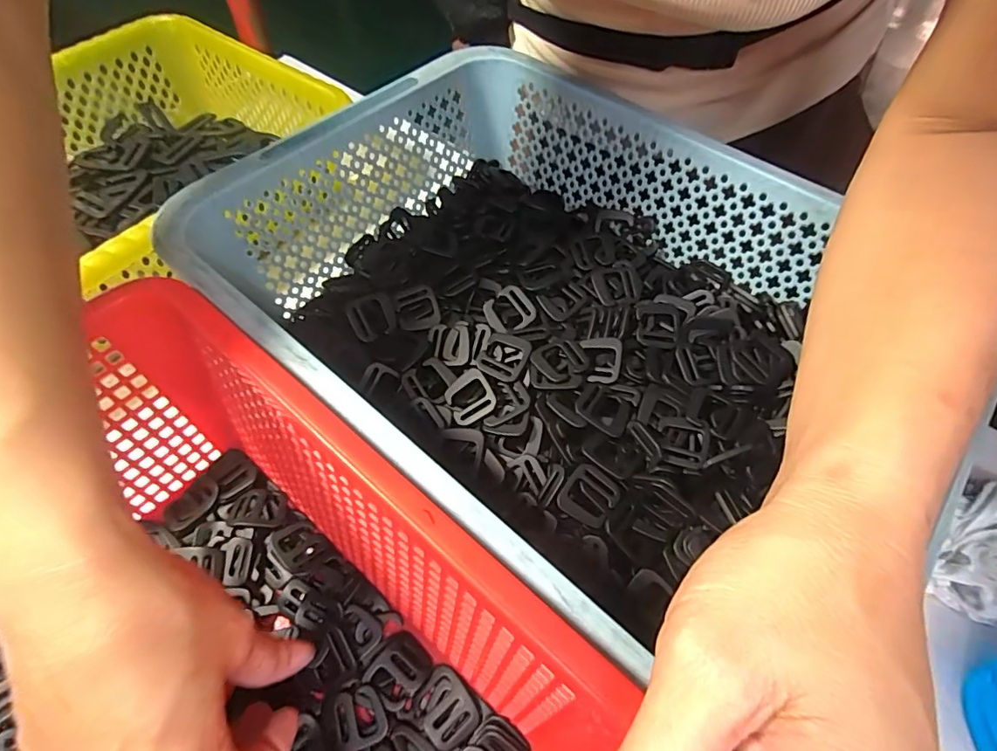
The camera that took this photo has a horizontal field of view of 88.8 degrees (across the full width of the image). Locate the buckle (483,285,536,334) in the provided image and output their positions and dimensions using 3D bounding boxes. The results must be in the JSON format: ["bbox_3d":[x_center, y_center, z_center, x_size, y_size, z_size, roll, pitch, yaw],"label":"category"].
[{"bbox_3d":[0.007,-0.043,0.340,0.029,0.004,0.029,-41,84,-4],"label":"buckle"}]

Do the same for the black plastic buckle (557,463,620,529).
[{"bbox_3d":[0.050,0.066,0.281,0.028,0.005,0.030,29,61,18],"label":"black plastic buckle"}]

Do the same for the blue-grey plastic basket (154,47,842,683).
[{"bbox_3d":[0.022,-0.050,0.314,0.341,0.092,0.285,35,63,21],"label":"blue-grey plastic basket"}]

